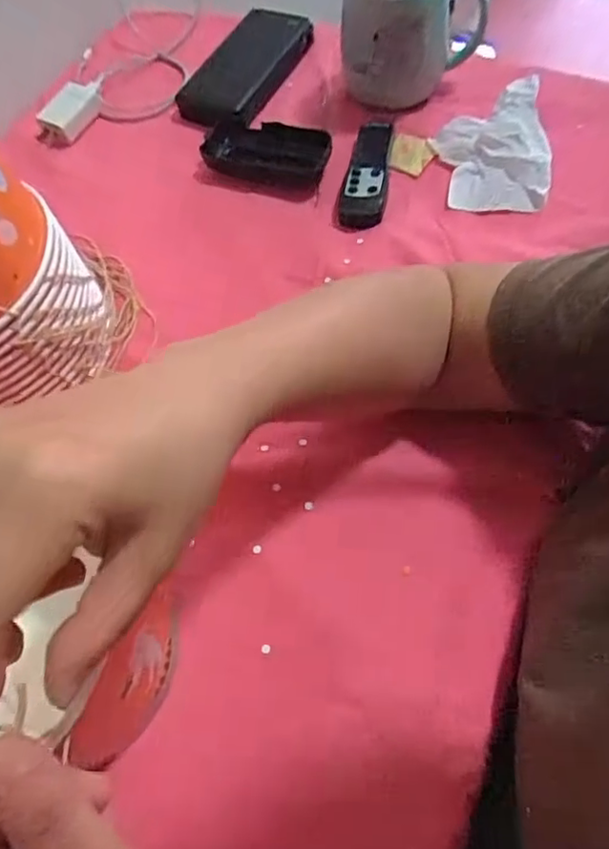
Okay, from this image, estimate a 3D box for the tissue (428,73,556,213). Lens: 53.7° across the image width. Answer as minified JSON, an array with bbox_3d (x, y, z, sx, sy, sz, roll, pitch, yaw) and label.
[{"bbox_3d":[0.151,-0.223,0.487,0.082,0.040,0.105,-6,61,4],"label":"tissue"}]

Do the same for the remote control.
[{"bbox_3d":[0.053,-0.212,0.497,0.034,0.014,0.125,7,63,11],"label":"remote control"}]

